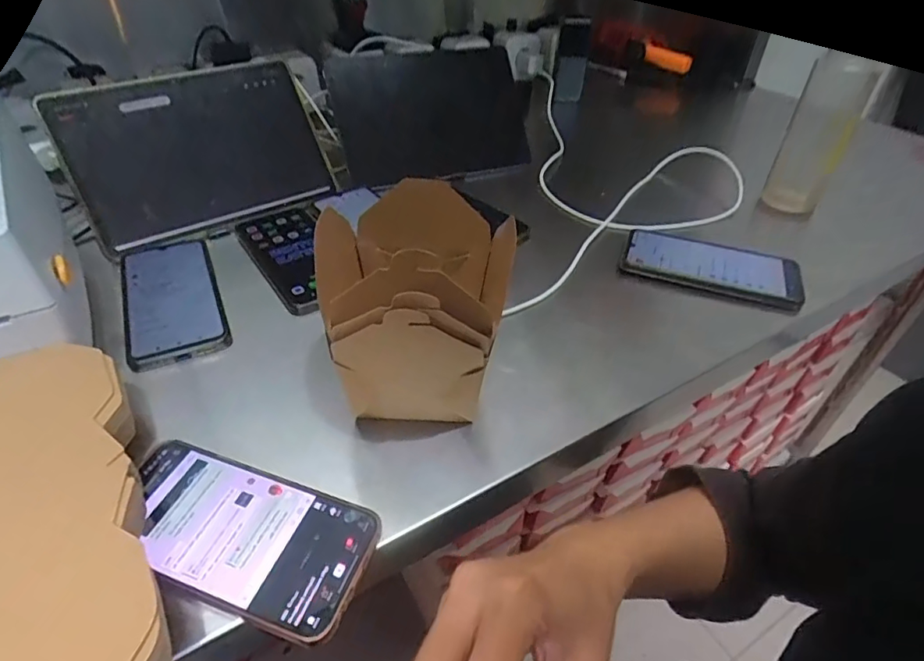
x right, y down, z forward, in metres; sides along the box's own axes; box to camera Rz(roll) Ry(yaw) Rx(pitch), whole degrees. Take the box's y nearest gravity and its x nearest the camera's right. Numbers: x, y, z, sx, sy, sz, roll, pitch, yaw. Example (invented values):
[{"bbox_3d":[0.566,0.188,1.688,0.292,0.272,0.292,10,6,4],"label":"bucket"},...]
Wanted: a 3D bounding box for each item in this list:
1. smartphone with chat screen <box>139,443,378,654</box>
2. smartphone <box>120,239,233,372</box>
[{"bbox_3d":[-0.132,0.118,0.312,0.158,0.006,0.077,14,42,14],"label":"smartphone with chat screen"},{"bbox_3d":[-0.271,-0.034,0.491,0.079,0.011,0.183,-18,45,-22],"label":"smartphone"}]

